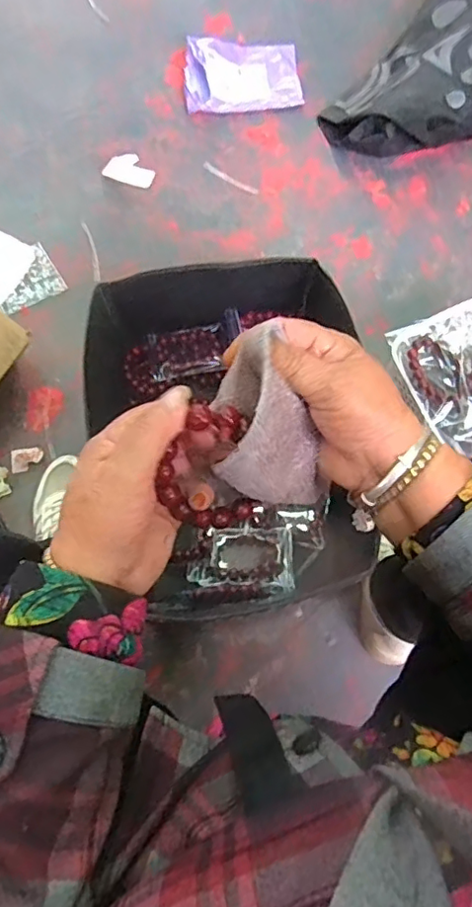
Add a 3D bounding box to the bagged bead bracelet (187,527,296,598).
[{"bbox_3d":[0.007,0.141,0.739,0.131,0.037,0.088,-3,74,-3],"label":"bagged bead bracelet"}]

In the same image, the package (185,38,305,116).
[{"bbox_3d":[0.012,-0.683,1.012,0.212,0.046,0.138,-8,74,-5],"label":"package"}]

